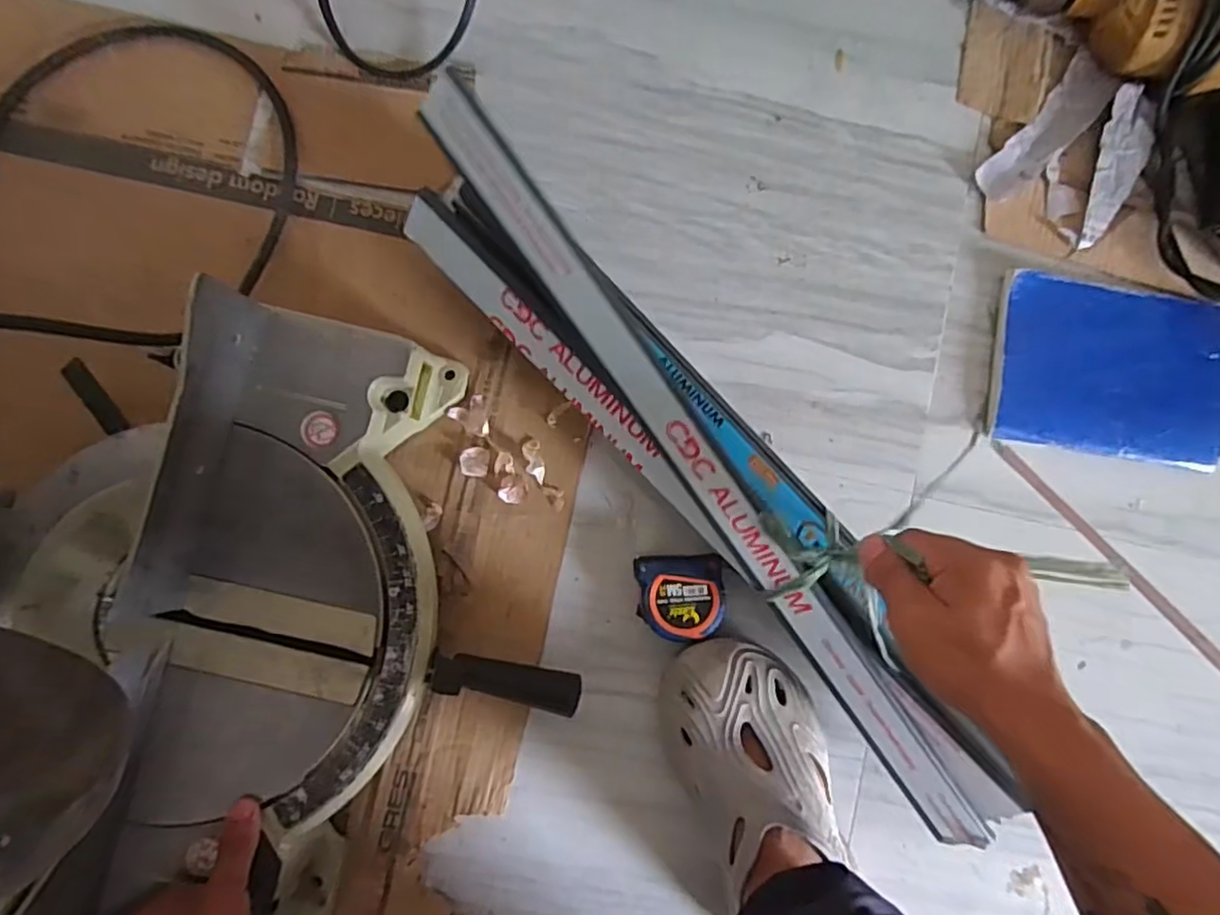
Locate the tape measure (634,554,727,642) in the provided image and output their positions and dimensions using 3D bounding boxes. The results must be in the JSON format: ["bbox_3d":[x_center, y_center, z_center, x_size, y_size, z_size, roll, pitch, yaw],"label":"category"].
[{"bbox_3d":[0.057,0.110,0.522,0.075,0.040,0.065,0,86,-2],"label":"tape measure"}]

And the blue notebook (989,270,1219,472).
[{"bbox_3d":[0.423,-0.073,0.553,0.194,0.014,0.144,8,86,-1],"label":"blue notebook"}]

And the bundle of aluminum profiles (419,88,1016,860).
[{"bbox_3d":[0.076,0.020,0.457,0.083,0.098,0.605,-41,92,-4],"label":"bundle of aluminum profiles"}]

